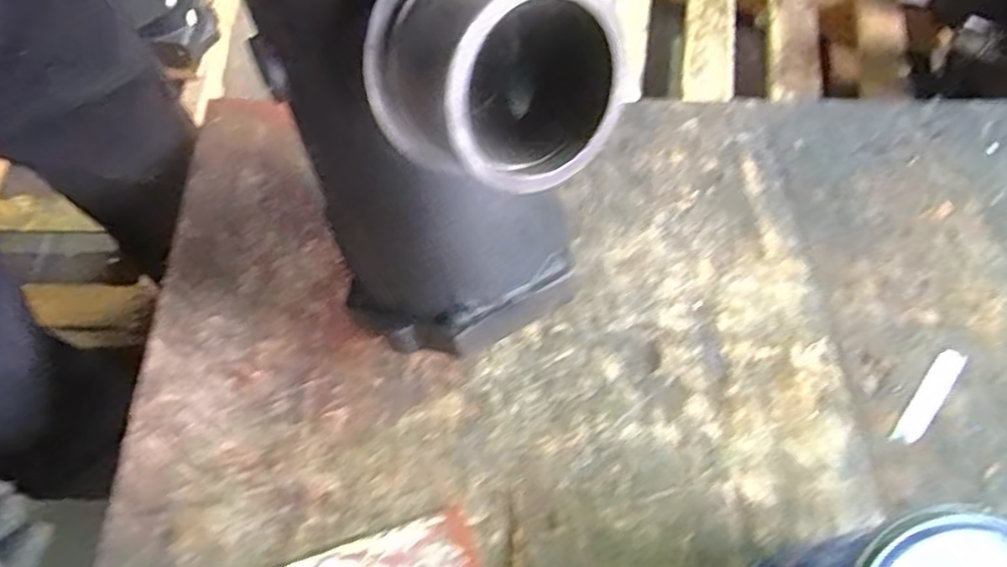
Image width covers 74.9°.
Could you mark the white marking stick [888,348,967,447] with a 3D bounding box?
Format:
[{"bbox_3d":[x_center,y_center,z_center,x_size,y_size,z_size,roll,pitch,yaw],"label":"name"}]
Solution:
[{"bbox_3d":[0.347,0.091,0.530,0.020,0.012,0.091,36,67,16],"label":"white marking stick"}]

